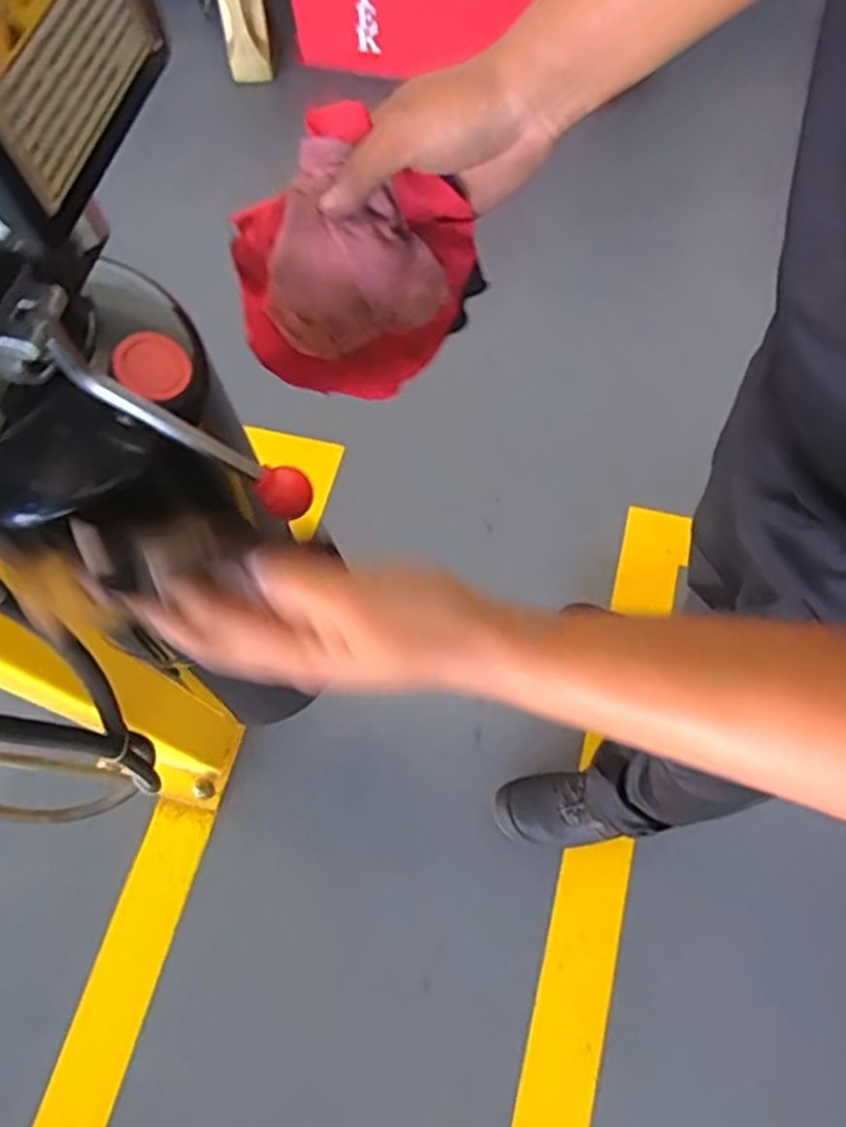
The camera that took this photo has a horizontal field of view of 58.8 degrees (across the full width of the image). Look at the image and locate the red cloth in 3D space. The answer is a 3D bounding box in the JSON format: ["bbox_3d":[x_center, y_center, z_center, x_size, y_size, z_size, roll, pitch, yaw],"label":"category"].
[{"bbox_3d":[-0.043,-0.181,0.467,0.139,0.142,0.039,-53,28,9],"label":"red cloth"}]

